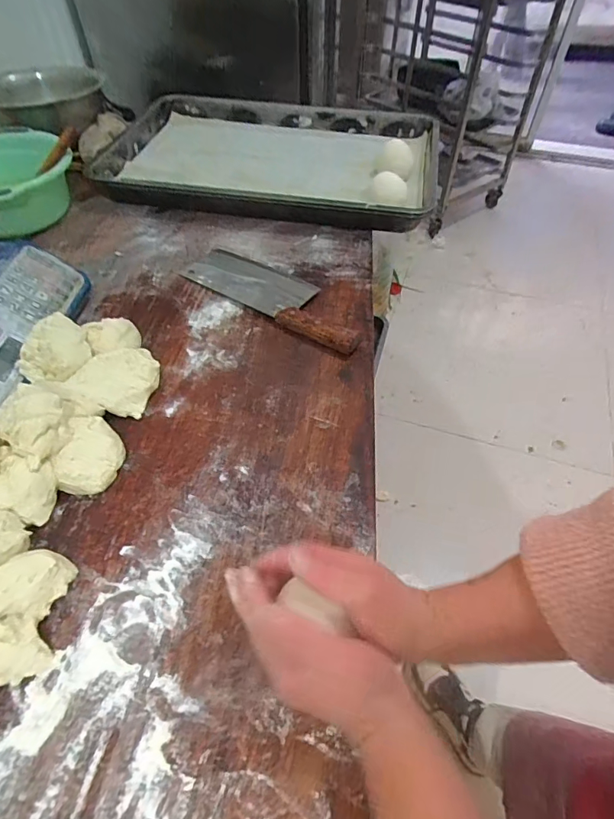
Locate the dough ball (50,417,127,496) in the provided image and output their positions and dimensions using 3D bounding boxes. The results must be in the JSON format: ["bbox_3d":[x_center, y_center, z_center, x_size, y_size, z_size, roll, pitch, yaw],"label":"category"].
[{"bbox_3d":[-0.215,0.048,0.447,0.065,0.046,0.062,1,52,-1],"label":"dough ball"}]

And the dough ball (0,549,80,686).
[{"bbox_3d":[-0.229,0.159,0.359,0.060,0.041,0.096,0,52,-2],"label":"dough ball"}]

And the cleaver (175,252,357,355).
[{"bbox_3d":[-0.045,-0.161,0.620,0.287,0.026,0.085,31,58,20],"label":"cleaver"}]

